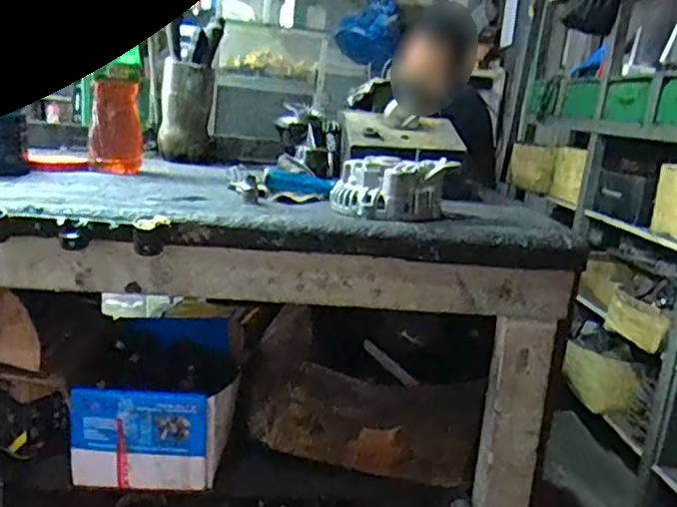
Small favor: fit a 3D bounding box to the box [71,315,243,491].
[{"bbox_3d":[-0.267,0.212,0.968,0.224,0.146,0.270,3,14,-9],"label":"box"}]

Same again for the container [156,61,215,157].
[{"bbox_3d":[-0.281,-0.268,1.196,0.095,0.167,0.093,3,14,-12],"label":"container"}]

